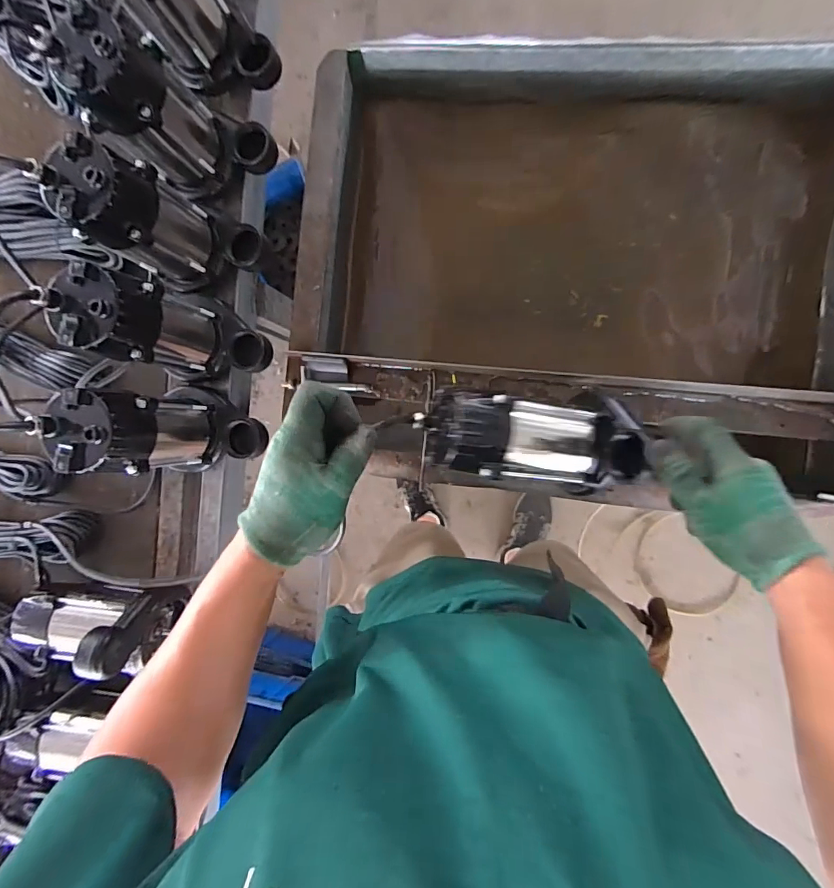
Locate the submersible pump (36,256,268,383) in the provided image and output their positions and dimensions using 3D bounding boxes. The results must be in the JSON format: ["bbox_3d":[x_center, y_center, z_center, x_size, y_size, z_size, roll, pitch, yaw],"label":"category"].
[{"bbox_3d":[-0.290,-0.136,0.538,0.151,0.191,0.110,17,93,7],"label":"submersible pump"}]

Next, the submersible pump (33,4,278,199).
[{"bbox_3d":[-0.287,-0.387,0.535,0.138,0.191,0.112,22,94,7],"label":"submersible pump"}]

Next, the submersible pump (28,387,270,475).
[{"bbox_3d":[-0.324,-0.024,0.565,0.135,0.231,0.104,7,92,8],"label":"submersible pump"}]

